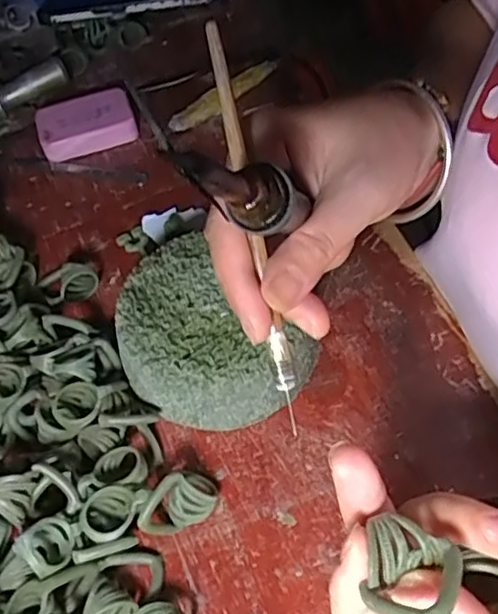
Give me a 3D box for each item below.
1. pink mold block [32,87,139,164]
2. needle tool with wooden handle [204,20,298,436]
[{"bbox_3d":[-0.123,-0.137,0.479,0.070,0.025,0.044,-20,56,-8],"label":"pink mold block"},{"bbox_3d":[0.002,-0.028,0.244,0.008,0.005,0.157,-15,99,-12],"label":"needle tool with wooden handle"}]

